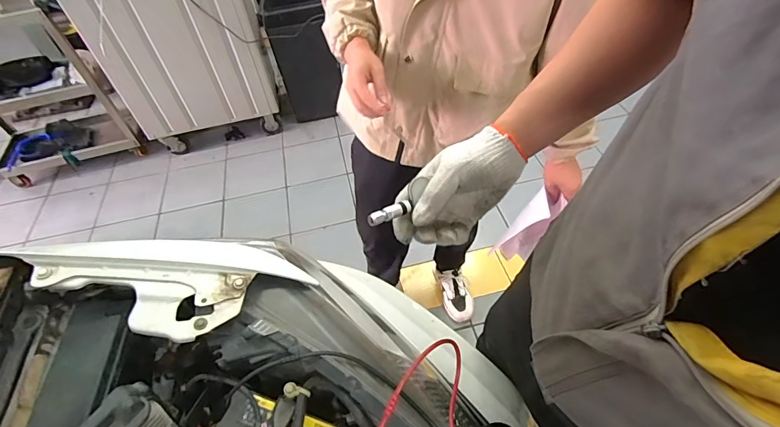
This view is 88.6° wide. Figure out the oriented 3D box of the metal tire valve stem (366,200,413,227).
[{"bbox_3d":[0.000,0.000,0.415,0.048,0.012,0.012,-24,51,-28],"label":"metal tire valve stem"}]

